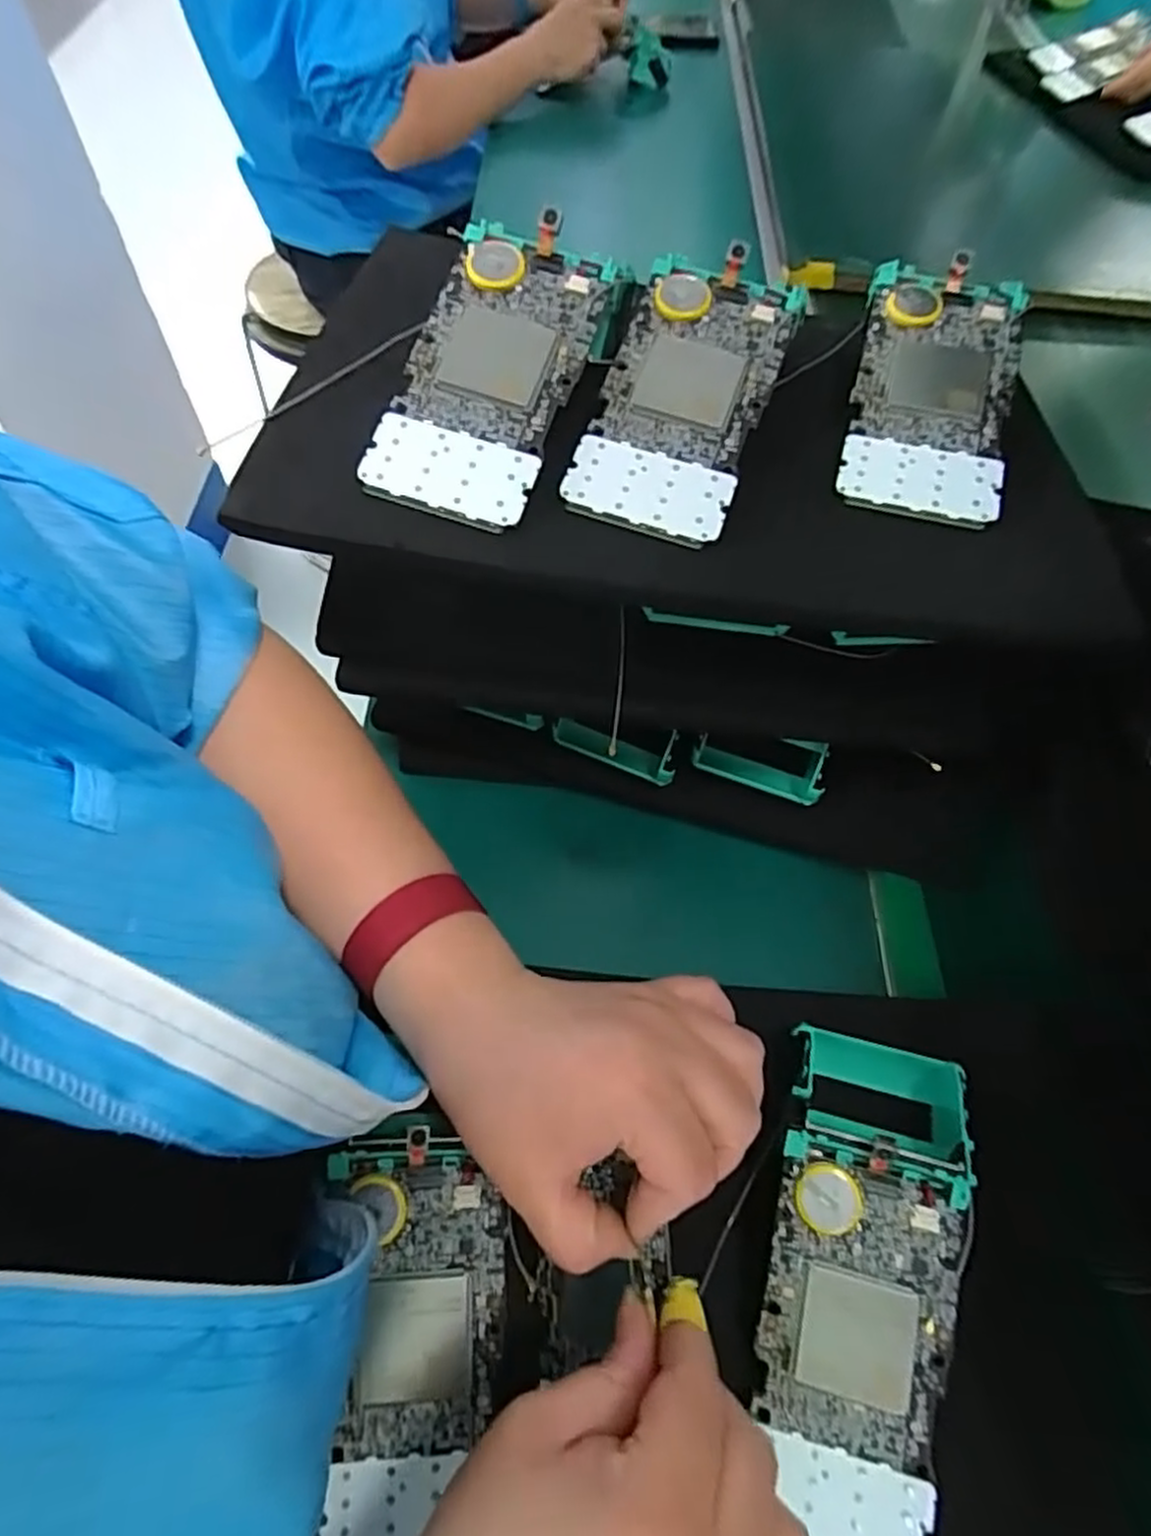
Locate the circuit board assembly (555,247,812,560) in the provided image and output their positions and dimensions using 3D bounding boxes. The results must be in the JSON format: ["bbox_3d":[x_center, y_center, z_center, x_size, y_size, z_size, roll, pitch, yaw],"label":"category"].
[{"bbox_3d":[0.047,-0.157,0.307,0.064,0.007,0.139,20,75,7],"label":"circuit board assembly"}]

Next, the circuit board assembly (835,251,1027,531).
[{"bbox_3d":[0.160,-0.169,0.328,0.067,0.010,0.139,15,73,4],"label":"circuit board assembly"}]

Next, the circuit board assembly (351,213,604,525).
[{"bbox_3d":[-0.033,-0.162,0.298,0.065,0.005,0.137,19,78,2],"label":"circuit board assembly"}]

